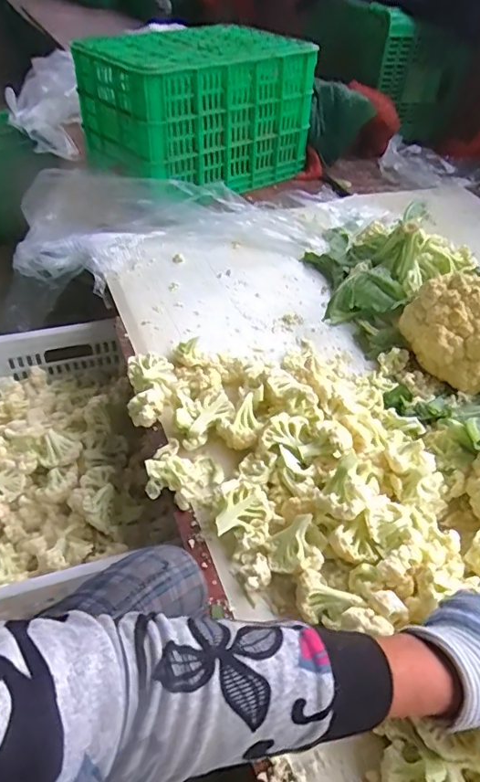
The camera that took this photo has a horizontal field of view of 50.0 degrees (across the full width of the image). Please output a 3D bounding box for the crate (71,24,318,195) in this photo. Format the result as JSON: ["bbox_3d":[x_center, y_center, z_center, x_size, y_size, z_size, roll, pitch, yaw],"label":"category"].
[{"bbox_3d":[-0.080,-0.645,1.201,0.518,0.316,0.255,-20,48,-22],"label":"crate"}]

